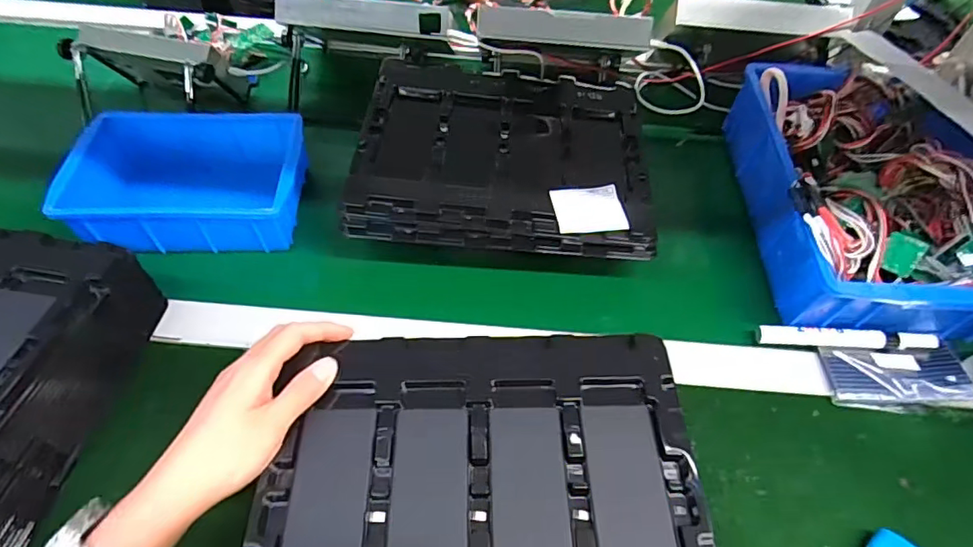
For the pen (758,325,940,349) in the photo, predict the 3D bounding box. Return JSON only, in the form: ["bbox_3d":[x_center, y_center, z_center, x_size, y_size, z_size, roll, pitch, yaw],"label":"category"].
[{"bbox_3d":[0.307,0.054,0.454,0.139,0.018,0.016,5,56,1],"label":"pen"}]

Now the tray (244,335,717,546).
[{"bbox_3d":[-0.003,0.135,0.326,0.268,0.016,0.214,0,56,-2],"label":"tray"}]

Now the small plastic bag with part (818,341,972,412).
[{"bbox_3d":[0.344,0.084,0.440,0.117,0.017,0.052,0,56,-2],"label":"small plastic bag with part"}]

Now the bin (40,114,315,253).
[{"bbox_3d":[-0.276,-0.086,0.514,0.198,0.072,0.131,-1,56,-3],"label":"bin"}]

